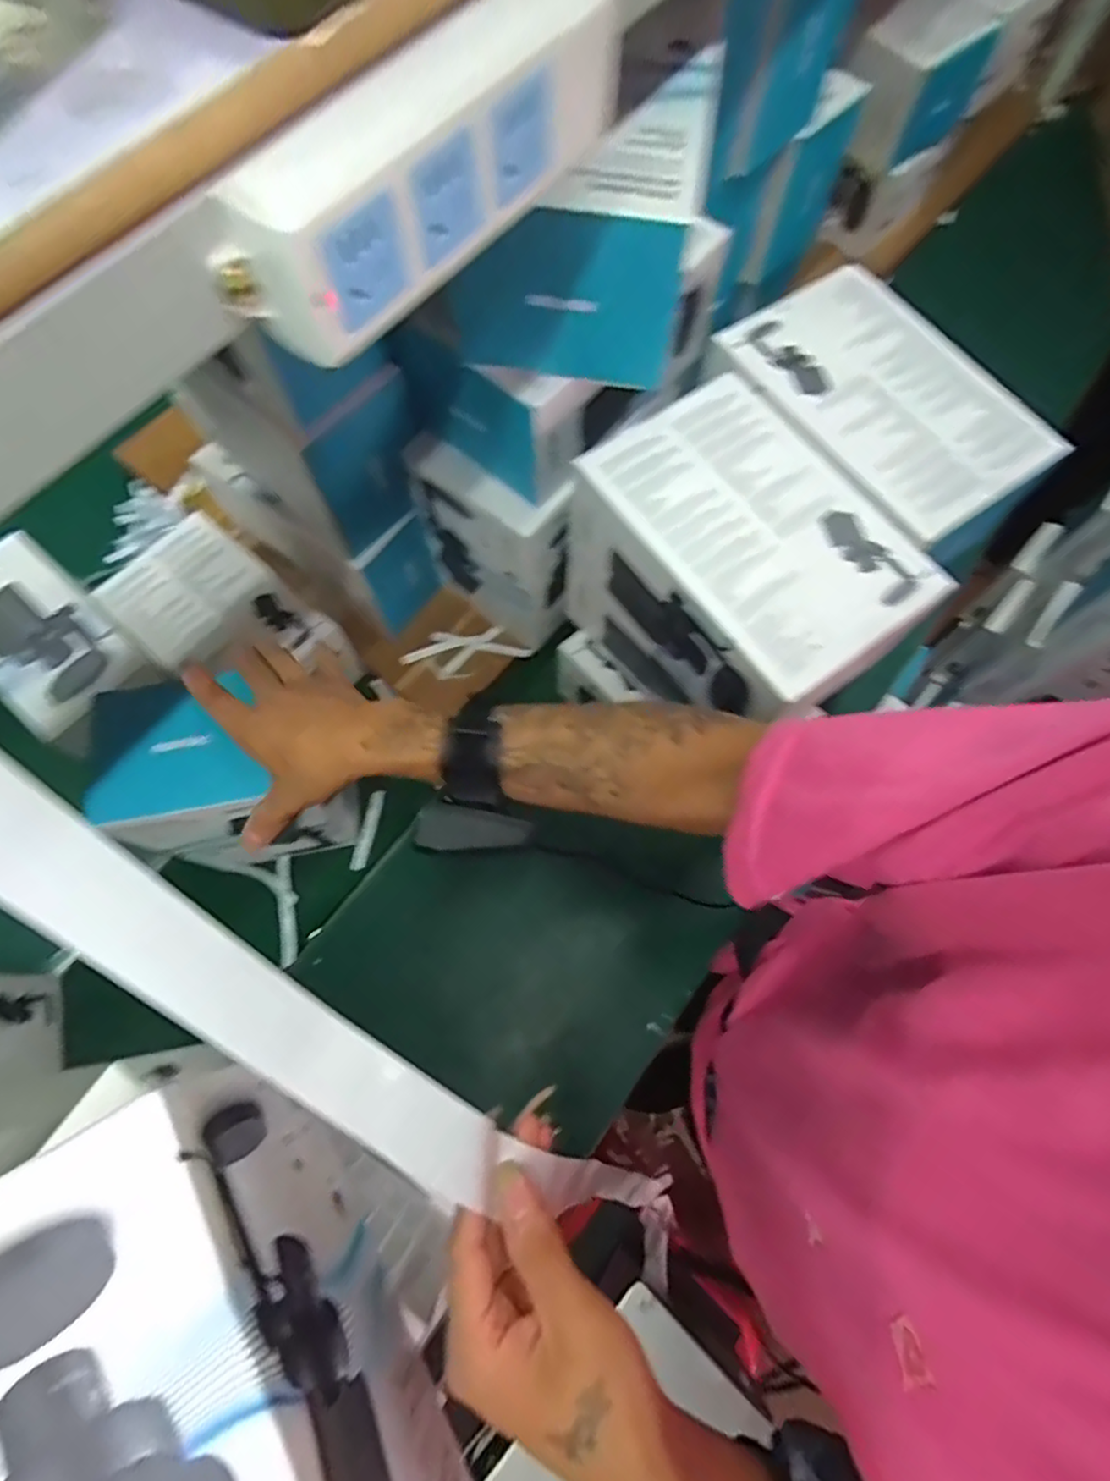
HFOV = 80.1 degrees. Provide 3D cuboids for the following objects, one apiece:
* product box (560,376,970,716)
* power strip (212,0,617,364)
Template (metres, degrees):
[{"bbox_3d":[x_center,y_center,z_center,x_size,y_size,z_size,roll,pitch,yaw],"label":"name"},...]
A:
[{"bbox_3d":[0.140,-0.116,0.558,0.152,0.219,0.225,-34,74,-11],"label":"product box"},{"bbox_3d":[-0.040,-0.210,0.235,0.029,0.057,0.179,38,75,12],"label":"power strip"}]

